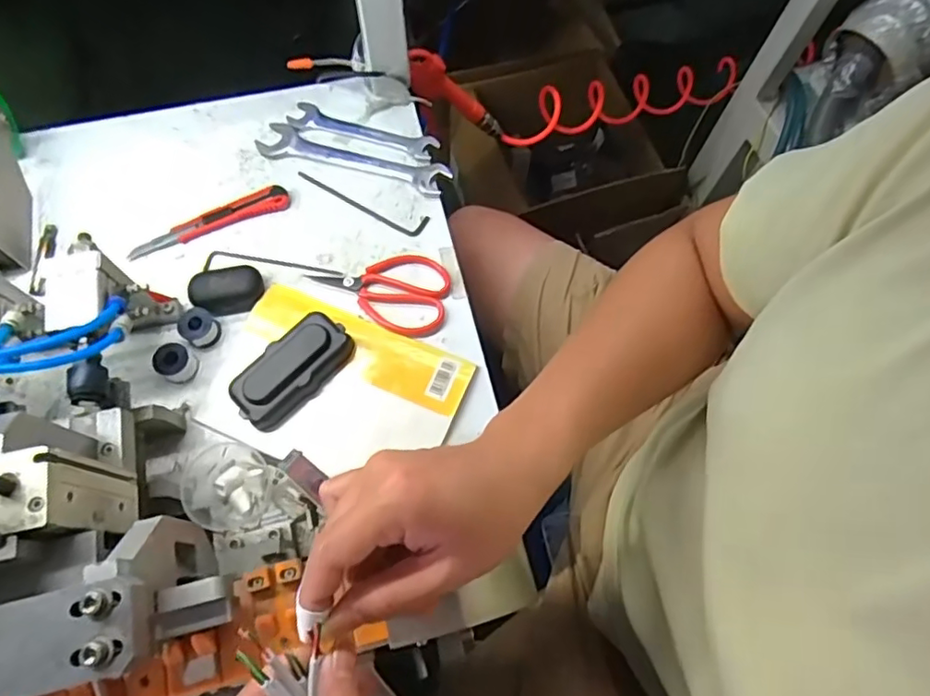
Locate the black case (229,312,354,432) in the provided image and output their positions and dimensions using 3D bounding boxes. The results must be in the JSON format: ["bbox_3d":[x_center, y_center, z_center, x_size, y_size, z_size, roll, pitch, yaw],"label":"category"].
[{"bbox_3d":[-0.147,0.018,0.501,0.051,0.029,0.106,42,73,14],"label":"black case"}]

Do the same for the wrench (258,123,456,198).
[{"bbox_3d":[-0.113,-0.189,0.596,0.192,0.008,0.040,17,68,5],"label":"wrench"}]

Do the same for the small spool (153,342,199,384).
[{"bbox_3d":[-0.250,0.012,0.507,0.028,0.028,0.028,1,68,-2],"label":"small spool"}]

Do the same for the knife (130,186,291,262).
[{"bbox_3d":[-0.245,-0.122,0.568,0.153,0.014,0.025,-20,70,-10],"label":"knife"}]

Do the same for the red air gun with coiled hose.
[{"bbox_3d":[0.194,-0.370,0.867,0.678,0.107,0.069,-19,68,-36],"label":"red air gun with coiled hose"}]

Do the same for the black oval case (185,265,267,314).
[{"bbox_3d":[-0.214,-0.052,0.530,0.062,0.023,0.035,-14,69,-8],"label":"black oval case"}]

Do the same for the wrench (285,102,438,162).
[{"bbox_3d":[-0.105,-0.225,0.611,0.156,0.006,0.030,17,68,5],"label":"wrench"}]

